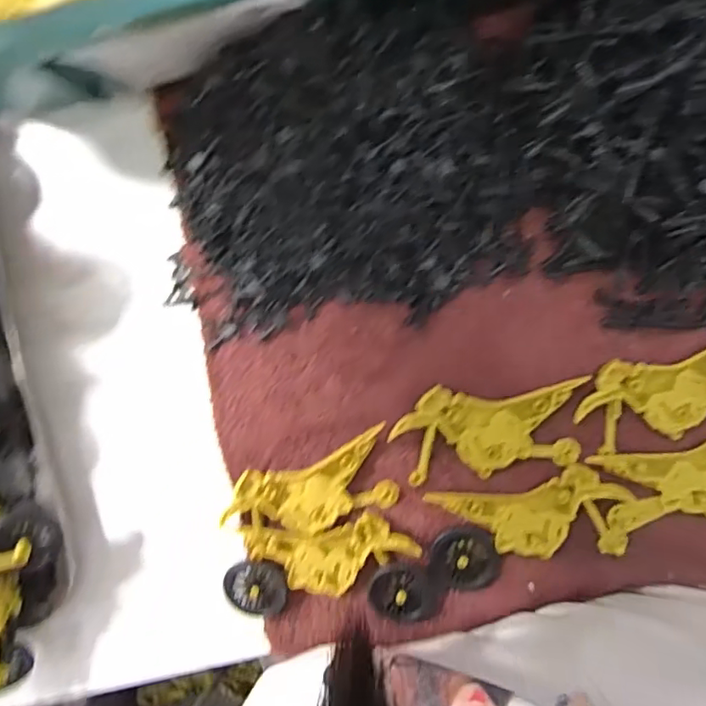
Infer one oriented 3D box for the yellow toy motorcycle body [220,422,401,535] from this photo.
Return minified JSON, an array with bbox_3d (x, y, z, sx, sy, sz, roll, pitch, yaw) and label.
[{"bbox_3d":[-0.024,0.079,0.335,0.097,0.009,0.045,-20,94,4],"label":"yellow toy motorcycle body"}]

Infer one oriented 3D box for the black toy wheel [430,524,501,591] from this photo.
[{"bbox_3d":[0.064,0.116,0.334,0.036,0.009,0.035,0,95,2],"label":"black toy wheel"}]

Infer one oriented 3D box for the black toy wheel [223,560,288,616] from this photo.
[{"bbox_3d":[-0.056,0.137,0.344,0.036,0.006,0.031,-4,95,3],"label":"black toy wheel"}]

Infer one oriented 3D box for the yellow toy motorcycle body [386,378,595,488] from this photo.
[{"bbox_3d":[0.075,0.042,0.323,0.100,0.007,0.049,-8,95,3],"label":"yellow toy motorcycle body"}]

